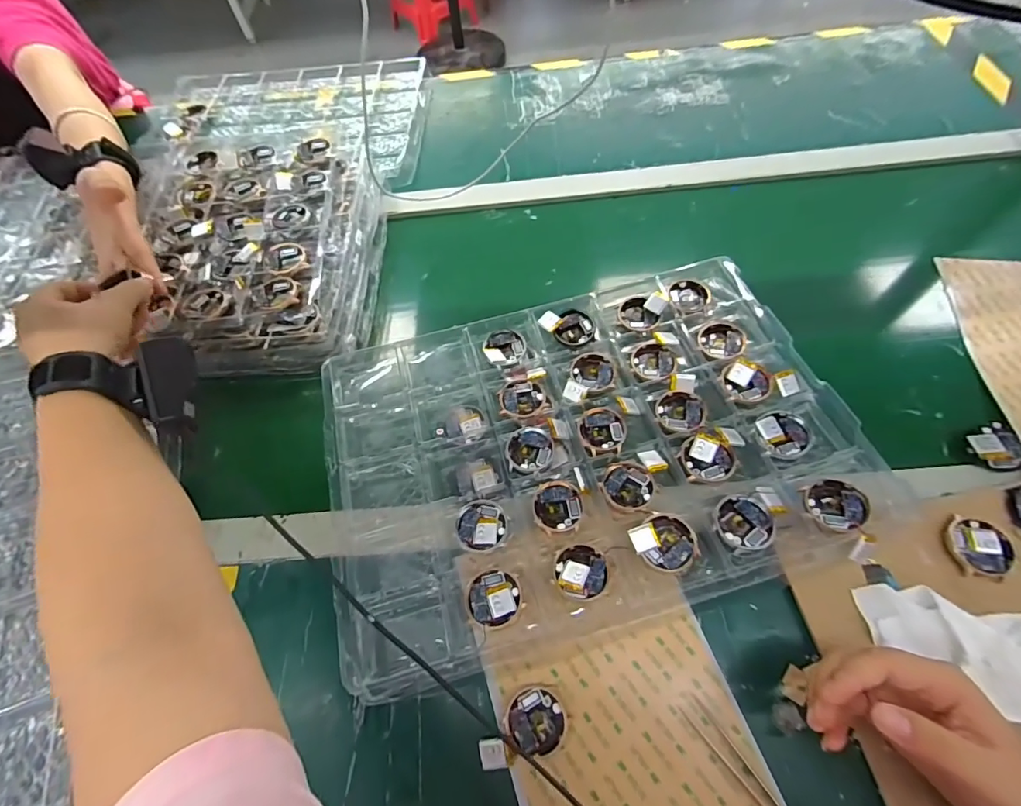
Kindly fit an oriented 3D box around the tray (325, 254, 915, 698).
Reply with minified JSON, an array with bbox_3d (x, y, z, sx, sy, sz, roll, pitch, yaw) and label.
[{"bbox_3d":[0.058,0.031,0.424,0.436,0.044,0.313,-15,61,-3],"label":"tray"}]

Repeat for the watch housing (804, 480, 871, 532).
[{"bbox_3d":[0.257,0.080,0.357,0.043,0.008,0.039,-14,61,-3],"label":"watch housing"}]

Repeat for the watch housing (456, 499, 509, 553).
[{"bbox_3d":[-0.024,0.103,0.386,0.041,0.009,0.044,-2,62,4],"label":"watch housing"}]

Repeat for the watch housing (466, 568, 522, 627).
[{"bbox_3d":[-0.013,0.150,0.352,0.041,0.005,0.040,-11,61,-1],"label":"watch housing"}]

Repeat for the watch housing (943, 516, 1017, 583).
[{"bbox_3d":[0.365,0.113,0.354,0.043,0.009,0.046,-2,62,4],"label":"watch housing"}]

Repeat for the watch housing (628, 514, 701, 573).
[{"bbox_3d":[0.122,0.112,0.360,0.045,0.016,0.043,-2,62,4],"label":"watch housing"}]

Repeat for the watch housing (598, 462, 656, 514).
[{"bbox_3d":[0.101,0.071,0.390,0.043,0.005,0.043,-2,62,4],"label":"watch housing"}]

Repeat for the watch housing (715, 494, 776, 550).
[{"bbox_3d":[0.186,0.095,0.365,0.043,0.012,0.042,-2,62,4],"label":"watch housing"}]

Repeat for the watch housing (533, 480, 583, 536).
[{"bbox_3d":[0.040,0.088,0.387,0.040,0.006,0.043,-2,62,4],"label":"watch housing"}]

